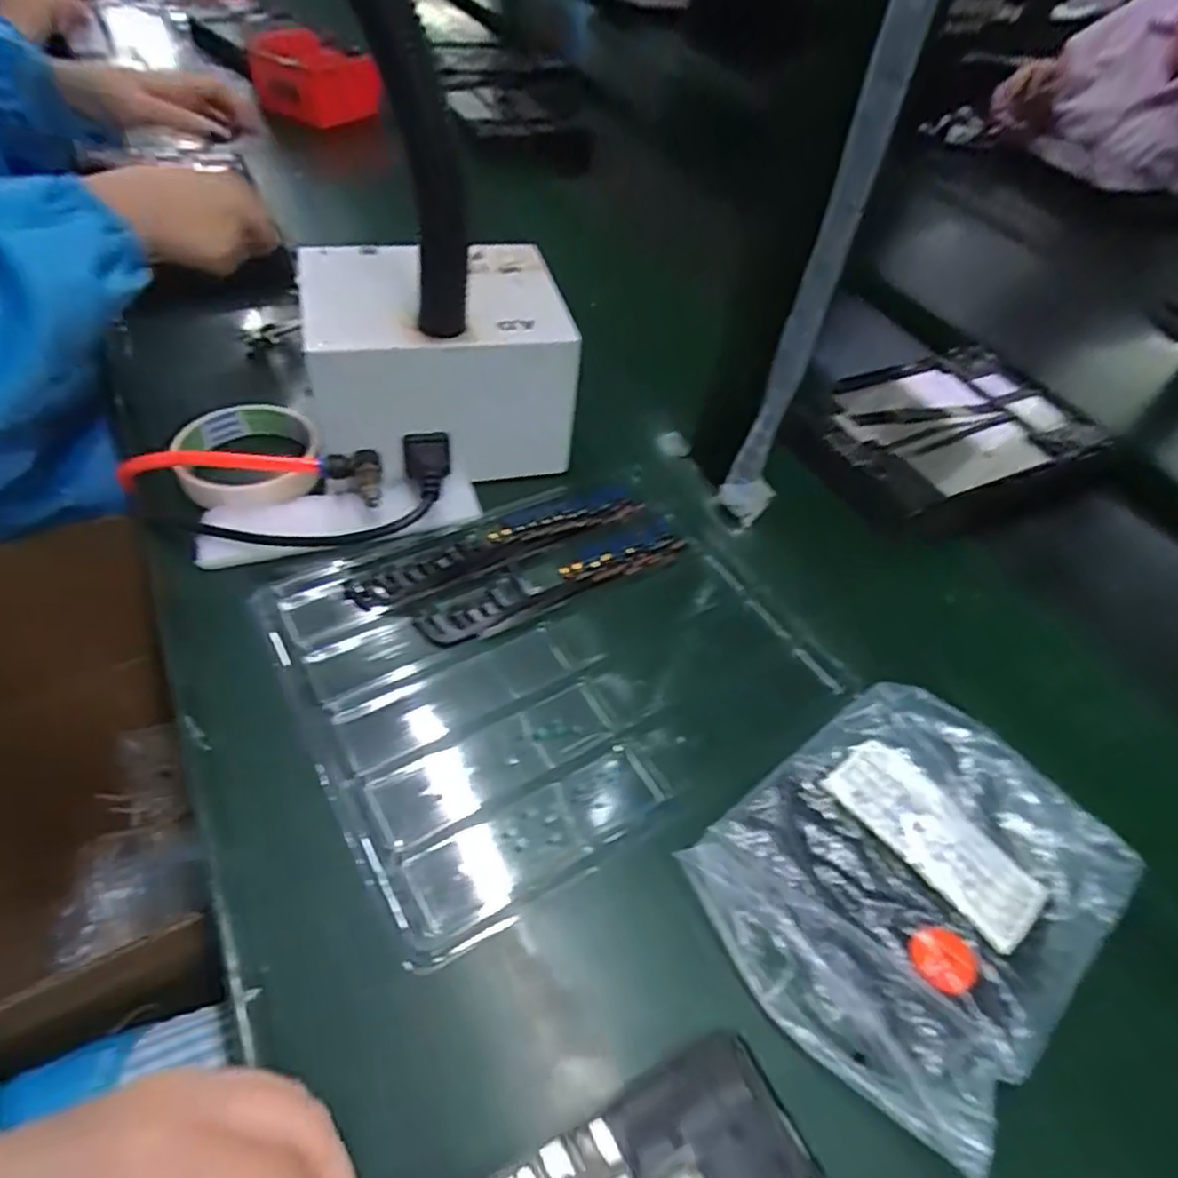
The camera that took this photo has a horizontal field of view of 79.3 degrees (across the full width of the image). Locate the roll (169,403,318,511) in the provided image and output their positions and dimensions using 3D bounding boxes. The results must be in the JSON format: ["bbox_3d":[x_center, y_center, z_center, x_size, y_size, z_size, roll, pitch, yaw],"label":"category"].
[{"bbox_3d":[-0.220,-0.086,0.456,0.086,0.025,0.086,5,48,-5],"label":"roll"}]

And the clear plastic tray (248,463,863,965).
[{"bbox_3d":[-0.019,0.036,0.387,0.255,0.017,0.220,-23,57,-23],"label":"clear plastic tray"}]

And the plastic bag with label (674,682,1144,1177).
[{"bbox_3d":[0.143,0.125,0.313,0.168,0.035,0.140,-30,60,-31],"label":"plastic bag with label"}]

